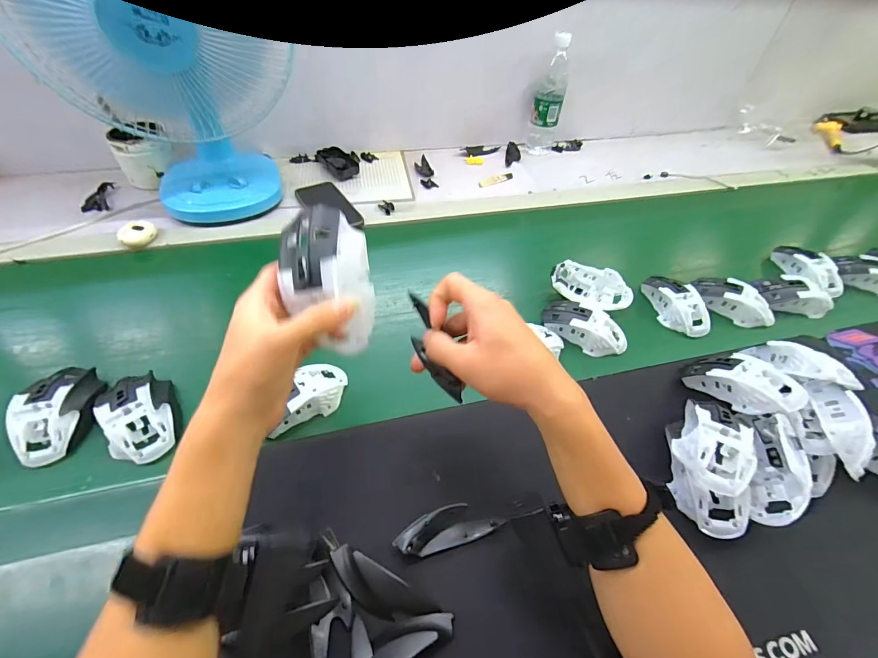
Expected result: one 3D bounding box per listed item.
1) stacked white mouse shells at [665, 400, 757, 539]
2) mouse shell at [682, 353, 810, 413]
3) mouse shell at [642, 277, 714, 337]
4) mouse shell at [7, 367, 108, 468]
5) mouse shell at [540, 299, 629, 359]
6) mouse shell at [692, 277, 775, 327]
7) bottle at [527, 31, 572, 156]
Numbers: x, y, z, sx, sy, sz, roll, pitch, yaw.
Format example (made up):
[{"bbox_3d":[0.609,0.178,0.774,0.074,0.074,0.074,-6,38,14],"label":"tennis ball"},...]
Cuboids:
[{"bbox_3d":[0.269,0.131,0.390,0.070,0.065,0.128,12,50,7],"label":"stacked white mouse shells"},{"bbox_3d":[0.341,0.056,0.438,0.067,0.045,0.112,-13,25,-19],"label":"mouse shell"},{"bbox_3d":[0.344,-0.040,0.567,0.052,0.036,0.104,-6,50,-9],"label":"mouse shell"},{"bbox_3d":[-0.411,0.088,0.425,0.063,0.043,0.108,-11,51,-13],"label":"mouse shell"},{"bbox_3d":[0.197,-0.006,0.528,0.111,0.033,0.056,32,55,22],"label":"mouse shell"},{"bbox_3d":[0.433,-0.042,0.575,0.059,0.036,0.112,-32,58,-27],"label":"mouse shell"},{"bbox_3d":[0.243,-0.503,0.852,0.070,0.215,0.067,13,50,8],"label":"bottle"}]

